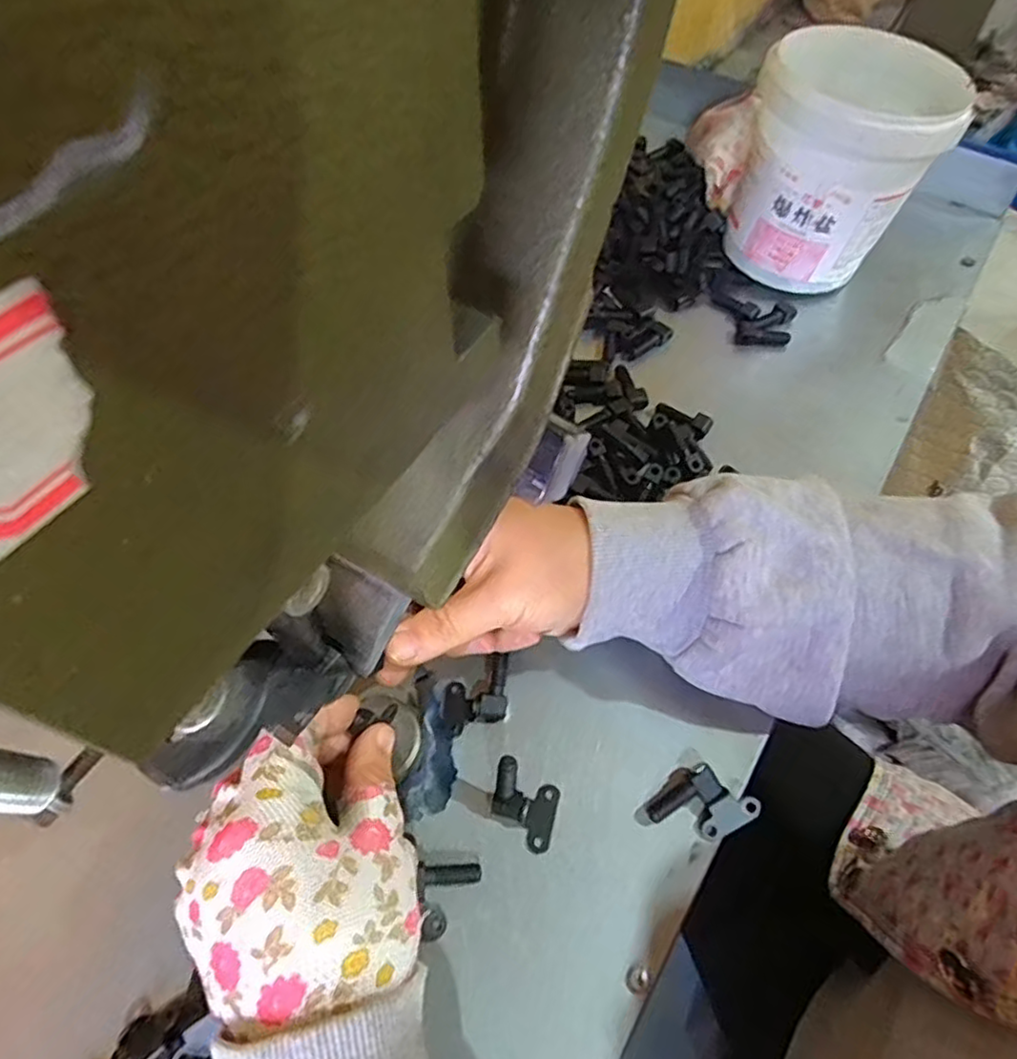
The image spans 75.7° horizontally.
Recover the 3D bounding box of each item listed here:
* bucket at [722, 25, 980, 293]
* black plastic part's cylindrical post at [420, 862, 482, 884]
[{"bbox_3d":[0.218,-0.248,0.447,0.109,0.126,0.112,0,59,0],"label":"bucket"},{"bbox_3d":[-0.025,0.151,0.289,0.026,0.010,0.007,-2,59,-1],"label":"black plastic part's cylindrical post"}]

